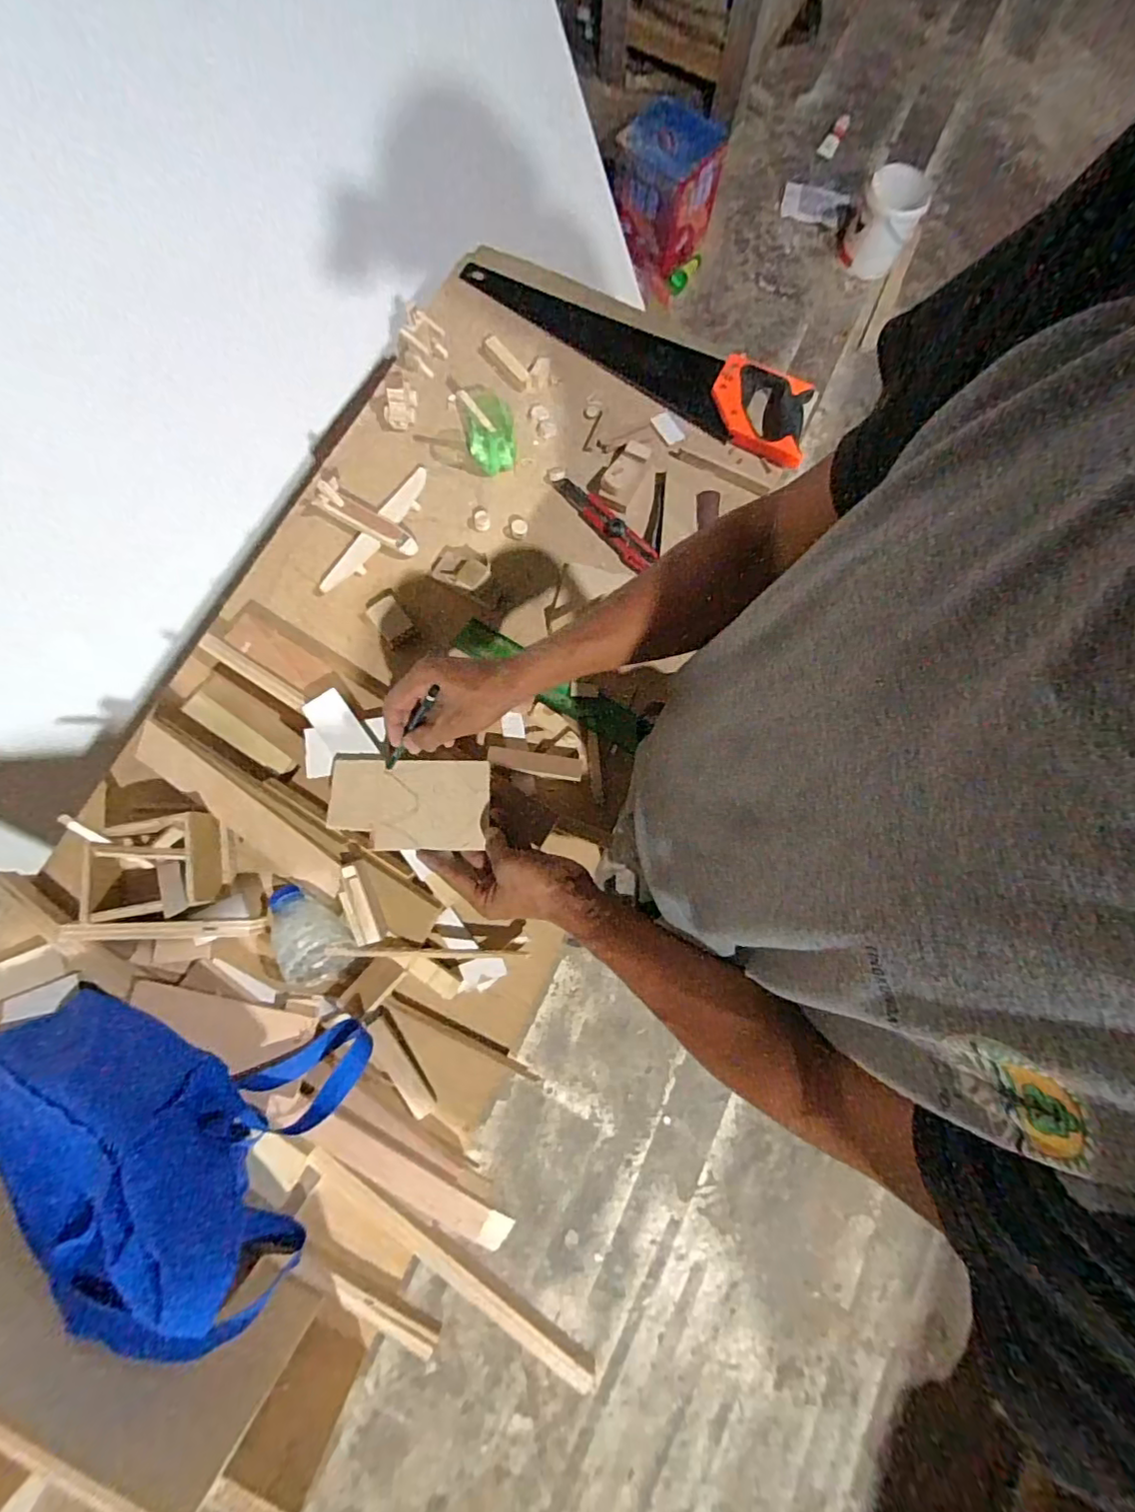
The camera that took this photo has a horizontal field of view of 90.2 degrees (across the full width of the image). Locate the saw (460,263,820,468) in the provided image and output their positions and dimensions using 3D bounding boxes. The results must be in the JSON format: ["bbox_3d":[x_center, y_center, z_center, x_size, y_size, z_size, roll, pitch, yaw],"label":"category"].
[{"bbox_3d":[0.086,-0.544,0.765,0.516,0.020,0.127,25,79,4],"label":"saw"}]

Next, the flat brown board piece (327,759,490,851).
[{"bbox_3d":[-0.157,0.048,0.561,0.153,0.010,0.088,0,78,-1],"label":"flat brown board piece"}]

